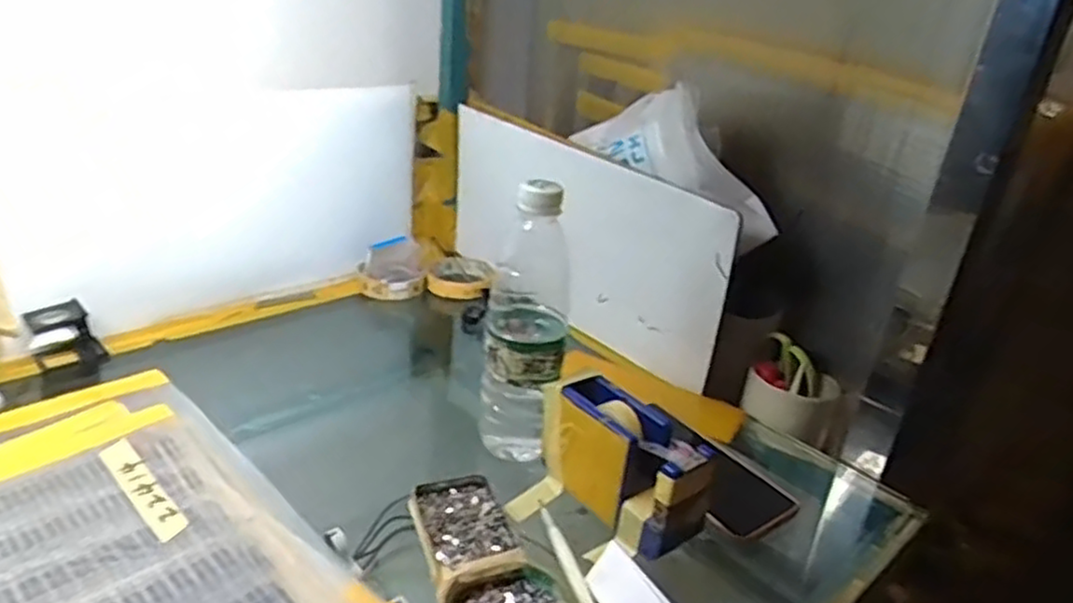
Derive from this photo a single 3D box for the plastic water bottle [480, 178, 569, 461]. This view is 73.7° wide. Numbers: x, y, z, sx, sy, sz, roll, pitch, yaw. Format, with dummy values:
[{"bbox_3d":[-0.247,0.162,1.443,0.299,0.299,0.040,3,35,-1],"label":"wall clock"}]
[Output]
[{"bbox_3d":[-0.007,0.016,0.561,0.057,0.222,0.065,6,23,6],"label":"plastic water bottle"}]

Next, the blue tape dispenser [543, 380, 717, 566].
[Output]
[{"bbox_3d":[0.063,0.118,0.523,0.052,0.081,0.129,-16,30,-38],"label":"blue tape dispenser"}]

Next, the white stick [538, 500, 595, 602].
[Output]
[{"bbox_3d":[0.023,0.177,0.476,0.010,0.010,0.147,-5,25,-19],"label":"white stick"}]

